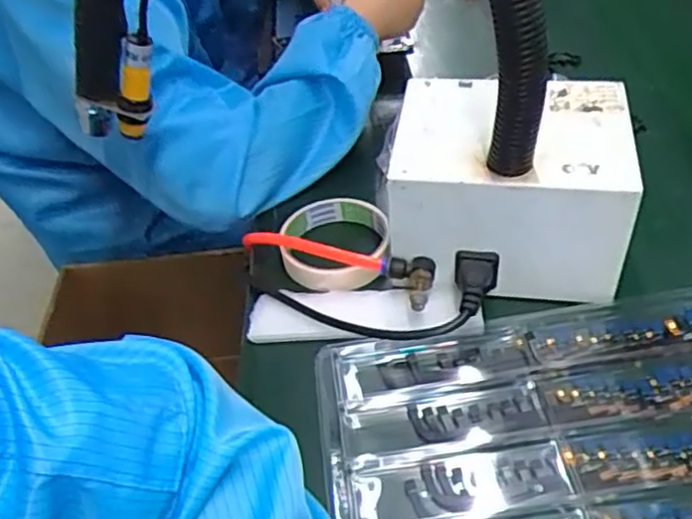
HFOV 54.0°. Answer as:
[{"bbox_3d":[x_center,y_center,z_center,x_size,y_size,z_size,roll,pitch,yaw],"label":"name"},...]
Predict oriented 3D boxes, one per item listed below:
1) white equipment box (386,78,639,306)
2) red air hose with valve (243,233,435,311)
[{"bbox_3d":[0.113,-0.053,0.487,0.156,0.101,0.129,4,45,11],"label":"white equipment box"},{"bbox_3d":[-0.008,-0.003,0.500,0.162,0.032,0.036,23,51,26],"label":"red air hose with valve"}]

